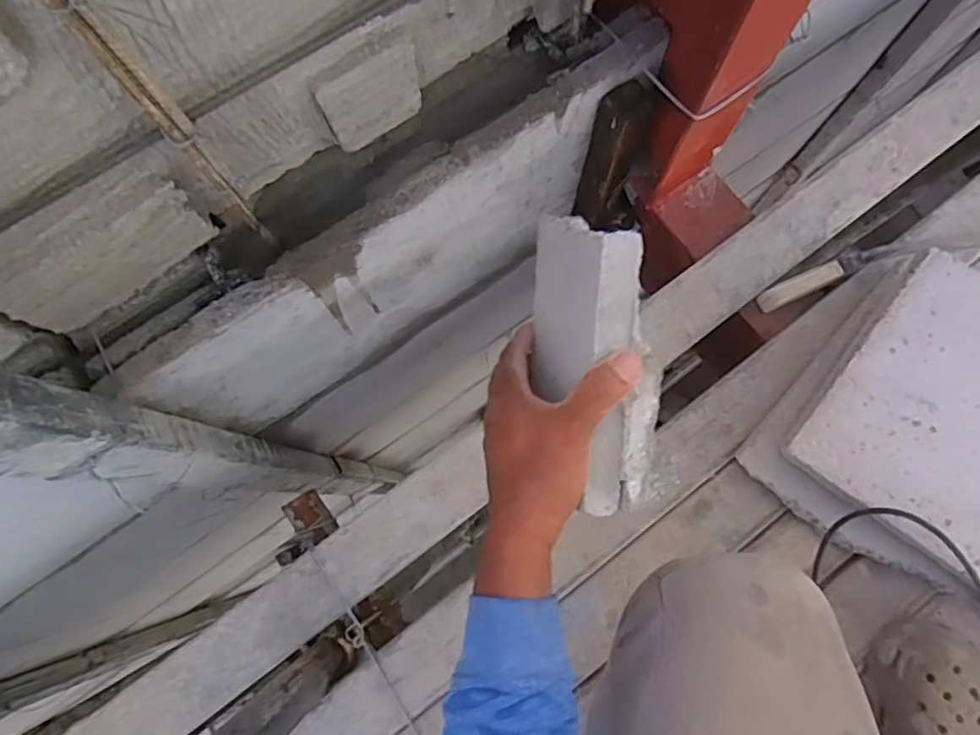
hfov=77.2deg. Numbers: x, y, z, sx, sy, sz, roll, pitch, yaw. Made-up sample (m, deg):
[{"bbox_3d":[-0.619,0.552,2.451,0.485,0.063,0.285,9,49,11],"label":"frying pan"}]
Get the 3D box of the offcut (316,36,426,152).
[{"bbox_3d":[-0.110,-0.254,0.579,0.099,0.093,0.018,-38,80,-7],"label":"offcut"}]

